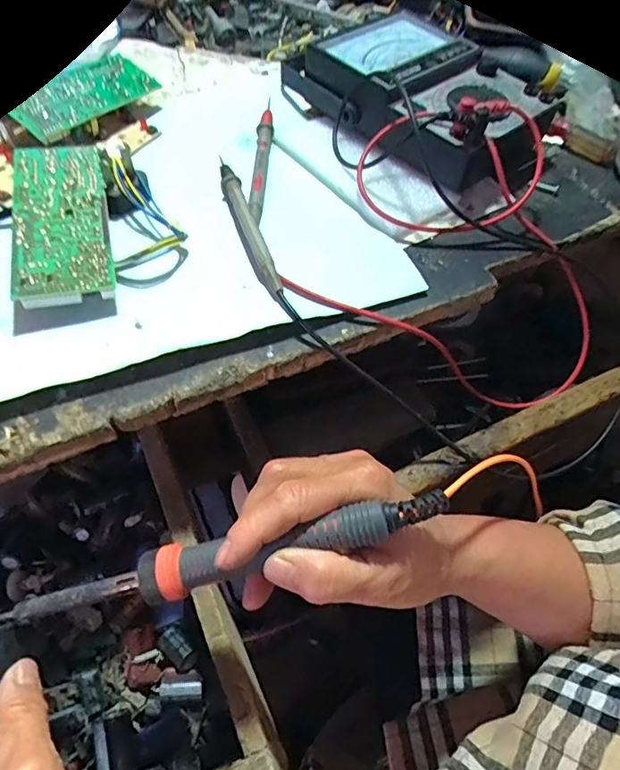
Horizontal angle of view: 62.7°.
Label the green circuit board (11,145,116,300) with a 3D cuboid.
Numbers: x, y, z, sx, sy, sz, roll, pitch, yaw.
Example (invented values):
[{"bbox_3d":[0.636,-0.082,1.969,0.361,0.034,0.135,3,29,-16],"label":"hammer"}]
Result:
[{"bbox_3d":[-0.155,-0.103,0.320,0.053,0.020,0.137,-11,57,-12],"label":"green circuit board"}]

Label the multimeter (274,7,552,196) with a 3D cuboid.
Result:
[{"bbox_3d":[0.082,-0.213,0.382,0.114,0.064,0.192,-32,64,-23],"label":"multimeter"}]

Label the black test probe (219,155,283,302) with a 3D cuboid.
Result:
[{"bbox_3d":[-0.040,-0.103,0.328,0.013,0.011,0.129,-13,58,-14],"label":"black test probe"}]

